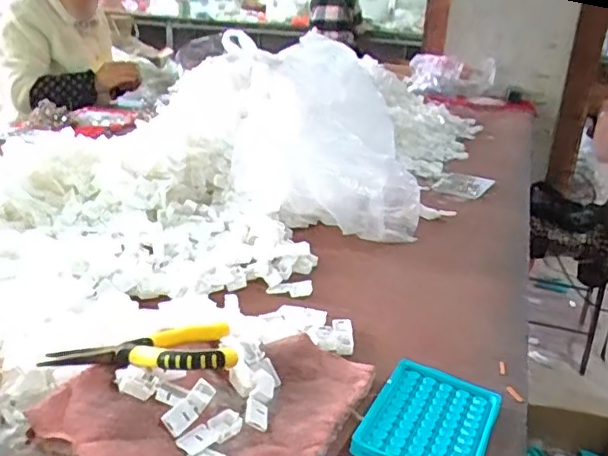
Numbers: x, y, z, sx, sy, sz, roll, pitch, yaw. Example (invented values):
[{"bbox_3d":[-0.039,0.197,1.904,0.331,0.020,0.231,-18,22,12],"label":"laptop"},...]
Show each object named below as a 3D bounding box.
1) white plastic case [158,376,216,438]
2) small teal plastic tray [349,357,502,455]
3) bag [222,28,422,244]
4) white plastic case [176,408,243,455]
[{"bbox_3d":[-0.091,0.142,0.471,0.019,0.004,0.051,40,44,7],"label":"white plastic case"},{"bbox_3d":[0.109,0.164,0.506,0.098,0.011,0.131,14,25,24],"label":"small teal plastic tray"},{"bbox_3d":[0.036,-0.124,0.855,0.283,0.270,0.108,3,22,0],"label":"bag"},{"bbox_3d":[-0.074,0.160,0.467,0.024,0.008,0.054,23,28,38],"label":"white plastic case"}]

